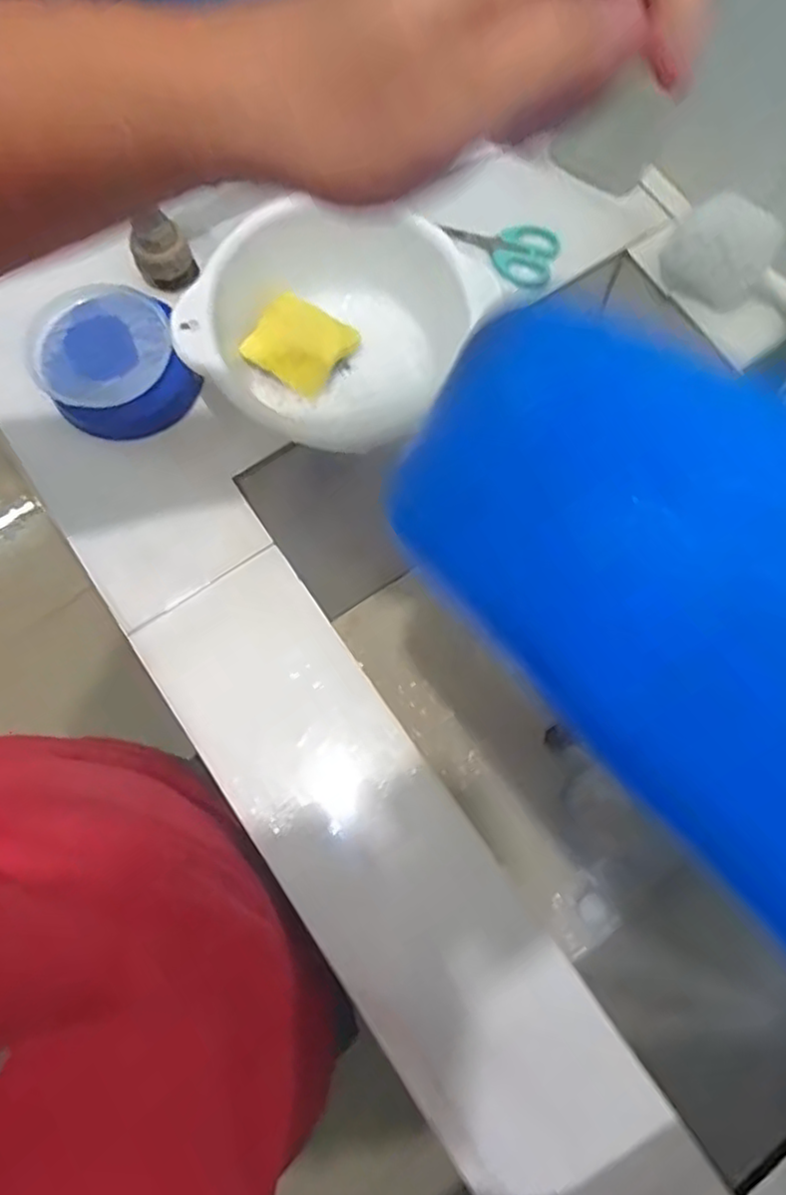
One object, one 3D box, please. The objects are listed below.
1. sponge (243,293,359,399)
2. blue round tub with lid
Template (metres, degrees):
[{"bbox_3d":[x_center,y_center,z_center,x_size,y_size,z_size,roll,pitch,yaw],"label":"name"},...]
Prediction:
[{"bbox_3d":[-0.074,-0.199,0.549,0.071,0.018,0.062,32,93,-6],"label":"sponge"},{"bbox_3d":[-0.220,-0.188,0.546,0.114,0.039,0.129,-33,78,-11],"label":"blue round tub with lid"}]

